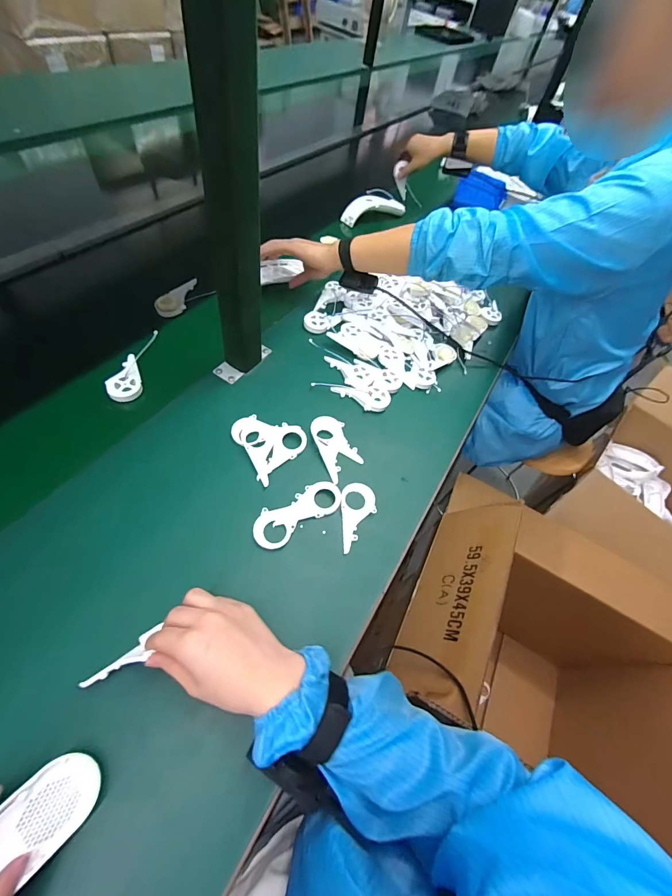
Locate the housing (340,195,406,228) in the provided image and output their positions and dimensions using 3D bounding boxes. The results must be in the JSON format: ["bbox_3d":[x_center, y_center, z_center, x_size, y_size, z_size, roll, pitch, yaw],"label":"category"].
[{"bbox_3d":[0.098,-0.633,0.949,0.198,0.043,0.047,-27,69,-24],"label":"housing"}]

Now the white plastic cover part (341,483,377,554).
[{"bbox_3d":[0.031,0.088,0.470,0.046,0.005,0.092,3,60,-10],"label":"white plastic cover part"}]

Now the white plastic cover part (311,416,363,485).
[{"bbox_3d":[0.000,-0.005,0.523,0.055,0.011,0.105,-17,65,-20],"label":"white plastic cover part"}]

